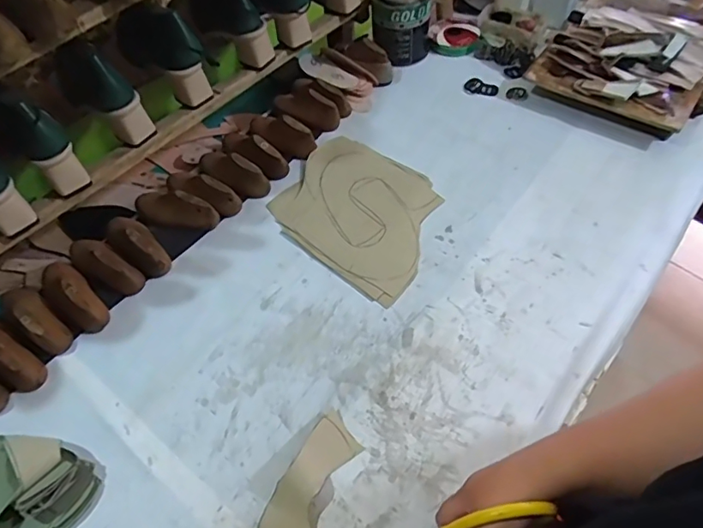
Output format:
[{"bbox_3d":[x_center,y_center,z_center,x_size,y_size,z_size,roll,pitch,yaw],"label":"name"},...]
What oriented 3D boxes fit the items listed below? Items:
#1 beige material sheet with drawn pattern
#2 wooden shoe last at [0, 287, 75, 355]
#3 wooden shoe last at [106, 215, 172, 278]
[{"bbox_3d":[0.016,-0.085,0.765,0.264,0.014,0.217,35,65,24],"label":"beige material sheet with drawn pattern"},{"bbox_3d":[-0.426,0.066,0.664,0.131,0.057,0.046,36,66,25],"label":"wooden shoe last"},{"bbox_3d":[-0.313,-0.034,0.725,0.130,0.054,0.054,36,66,25],"label":"wooden shoe last"}]

